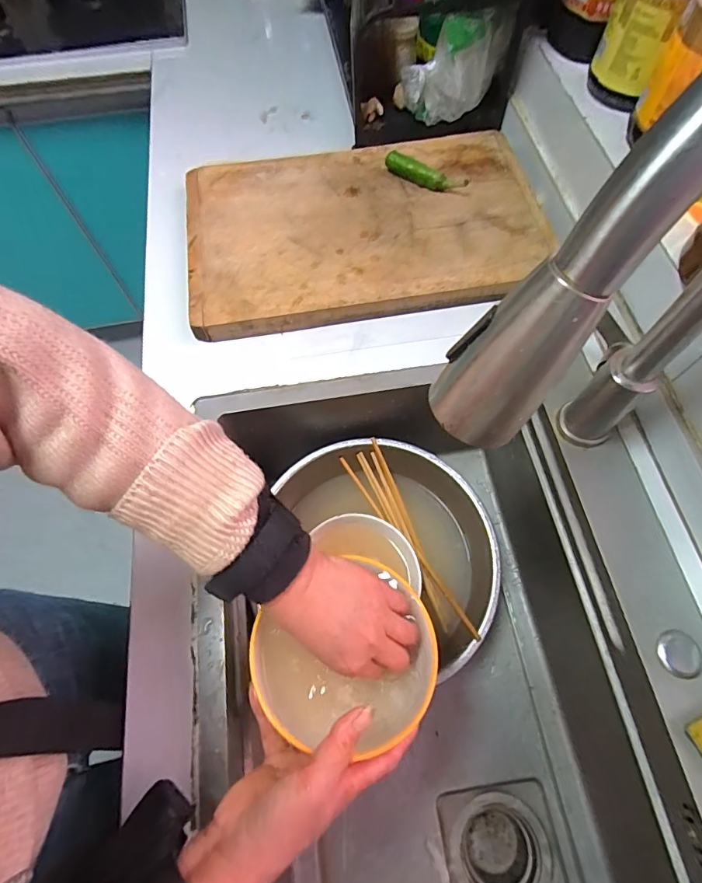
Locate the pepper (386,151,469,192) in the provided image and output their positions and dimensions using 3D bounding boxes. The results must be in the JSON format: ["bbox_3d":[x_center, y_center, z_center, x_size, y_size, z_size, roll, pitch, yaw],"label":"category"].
[{"bbox_3d":[0.099,-0.354,0.593,0.111,0.026,0.018,28,69,13],"label":"pepper"}]

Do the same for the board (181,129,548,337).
[{"bbox_3d":[0.017,-0.281,0.580,0.444,0.026,0.283,-8,67,-3],"label":"board"}]

